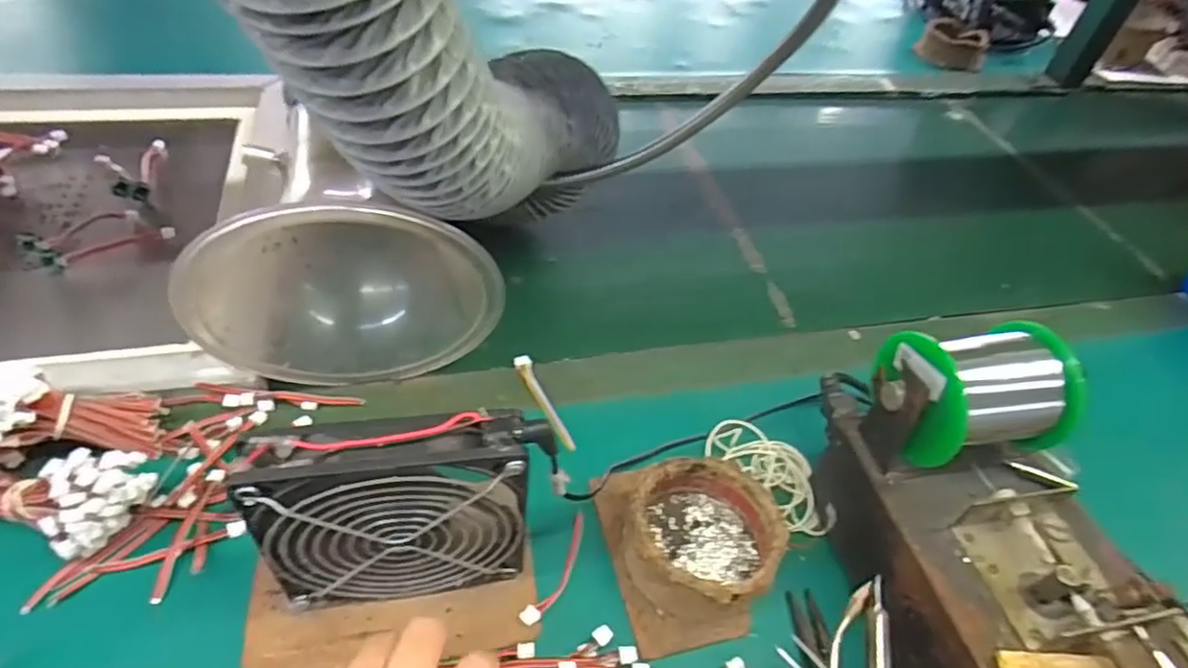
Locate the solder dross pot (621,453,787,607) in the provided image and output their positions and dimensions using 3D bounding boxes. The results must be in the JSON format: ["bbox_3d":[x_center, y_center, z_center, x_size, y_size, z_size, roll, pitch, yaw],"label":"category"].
[{"bbox_3d":[0.062,0.114,0.366,0.082,0.042,0.081,4,46,-4],"label":"solder dross pot"}]

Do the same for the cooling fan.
[{"bbox_3d":[-0.089,0.088,0.310,0.123,0.129,0.031,-3,47,-10],"label":"cooling fan"}]

